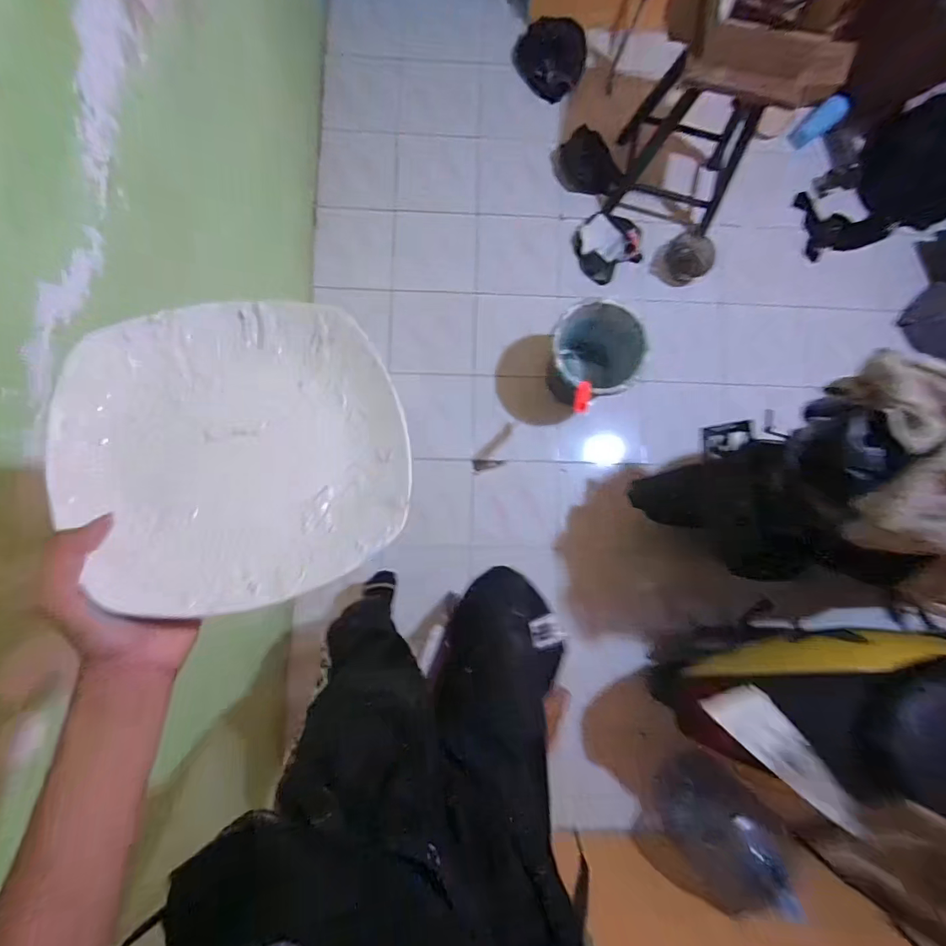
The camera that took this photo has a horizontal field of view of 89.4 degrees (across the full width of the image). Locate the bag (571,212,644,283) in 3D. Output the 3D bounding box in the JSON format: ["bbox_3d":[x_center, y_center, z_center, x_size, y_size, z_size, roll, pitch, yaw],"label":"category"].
[{"bbox_3d":[0.480,-0.820,1.719,0.213,0.061,0.219,-34,90,-2],"label":"bag"}]

